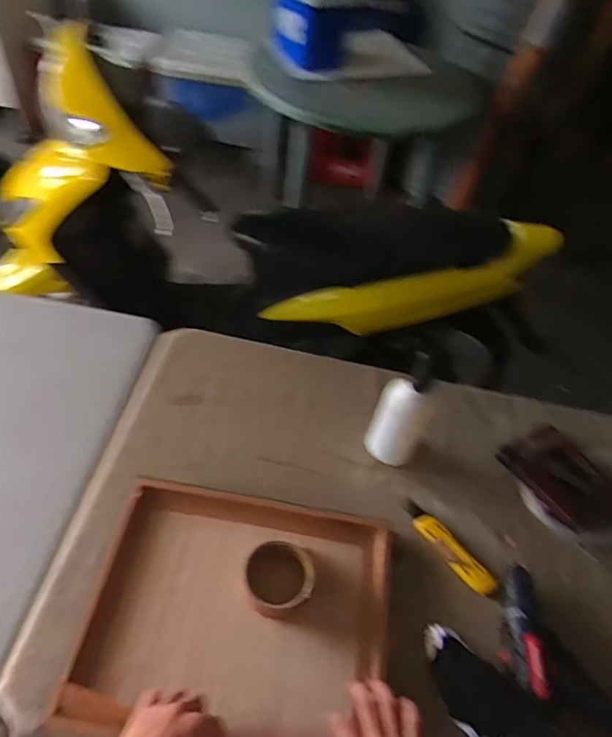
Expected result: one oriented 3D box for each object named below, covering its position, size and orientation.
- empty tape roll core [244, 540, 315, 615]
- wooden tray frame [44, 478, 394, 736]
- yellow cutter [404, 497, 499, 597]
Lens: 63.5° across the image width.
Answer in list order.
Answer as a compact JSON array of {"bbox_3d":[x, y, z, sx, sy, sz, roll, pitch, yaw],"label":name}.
[{"bbox_3d":[-0.033,0.264,0.631,0.083,0.053,0.092,-8,53,-16],"label":"empty tape roll core"},{"bbox_3d":[-0.076,0.302,0.620,0.361,0.030,0.297,8,49,0],"label":"wooden tray frame"},{"bbox_3d":[0.204,0.255,0.712,0.031,0.018,0.159,-29,61,-28],"label":"yellow cutter"}]

